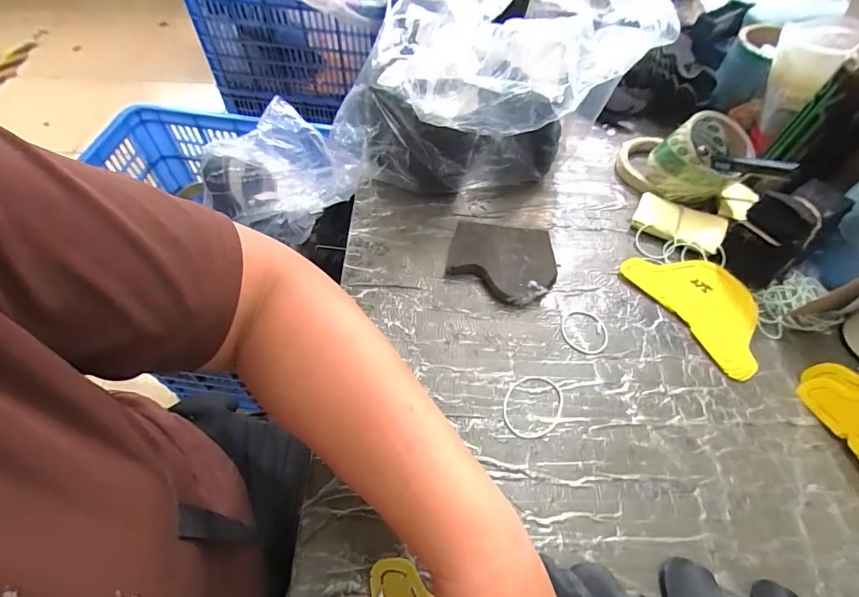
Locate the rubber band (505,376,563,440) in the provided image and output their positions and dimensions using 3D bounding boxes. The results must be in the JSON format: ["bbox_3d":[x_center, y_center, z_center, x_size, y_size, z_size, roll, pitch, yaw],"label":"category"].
[{"bbox_3d":[0.089,0.092,0.374,0.046,0.004,0.061,31,59,18],"label":"rubber band"}]

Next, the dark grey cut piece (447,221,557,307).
[{"bbox_3d":[0.074,-0.038,0.450,0.105,0.025,0.086,10,55,5],"label":"dark grey cut piece"}]

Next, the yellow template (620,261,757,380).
[{"bbox_3d":[0.282,0.002,0.446,0.091,0.011,0.150,-27,60,-19],"label":"yellow template"}]

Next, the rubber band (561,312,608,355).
[{"bbox_3d":[0.150,0.032,0.421,0.044,0.004,0.047,1,55,-2],"label":"rubber band"}]

